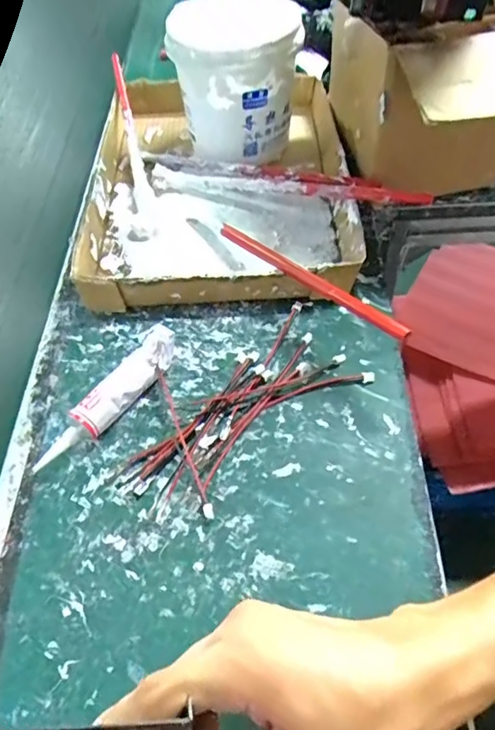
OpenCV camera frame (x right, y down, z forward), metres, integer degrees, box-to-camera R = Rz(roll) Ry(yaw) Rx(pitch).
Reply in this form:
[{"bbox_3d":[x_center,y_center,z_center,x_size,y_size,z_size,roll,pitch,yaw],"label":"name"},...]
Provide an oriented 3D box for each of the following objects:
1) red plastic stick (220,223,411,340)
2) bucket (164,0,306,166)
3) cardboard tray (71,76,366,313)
[{"bbox_3d":[0.038,-0.069,0.385,0.008,0.010,0.208,-32,44,-18],"label":"red plastic stick"},{"bbox_3d":[-0.006,-0.284,0.509,0.122,0.124,0.118,6,56,9],"label":"bucket"},{"bbox_3d":[-0.028,-0.191,0.505,0.237,0.039,0.320,-3,55,3],"label":"cardboard tray"}]

